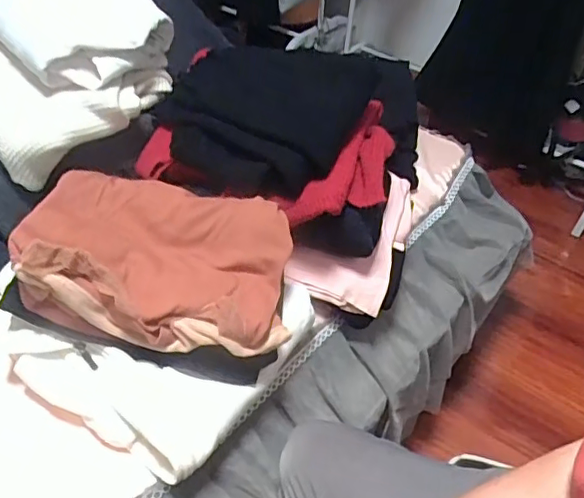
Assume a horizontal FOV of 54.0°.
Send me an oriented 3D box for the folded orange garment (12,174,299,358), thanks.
[{"bbox_3d":[-0.141,0.002,0.635,0.280,0.083,0.193,9,44,4],"label":"folded orange garment"}]

